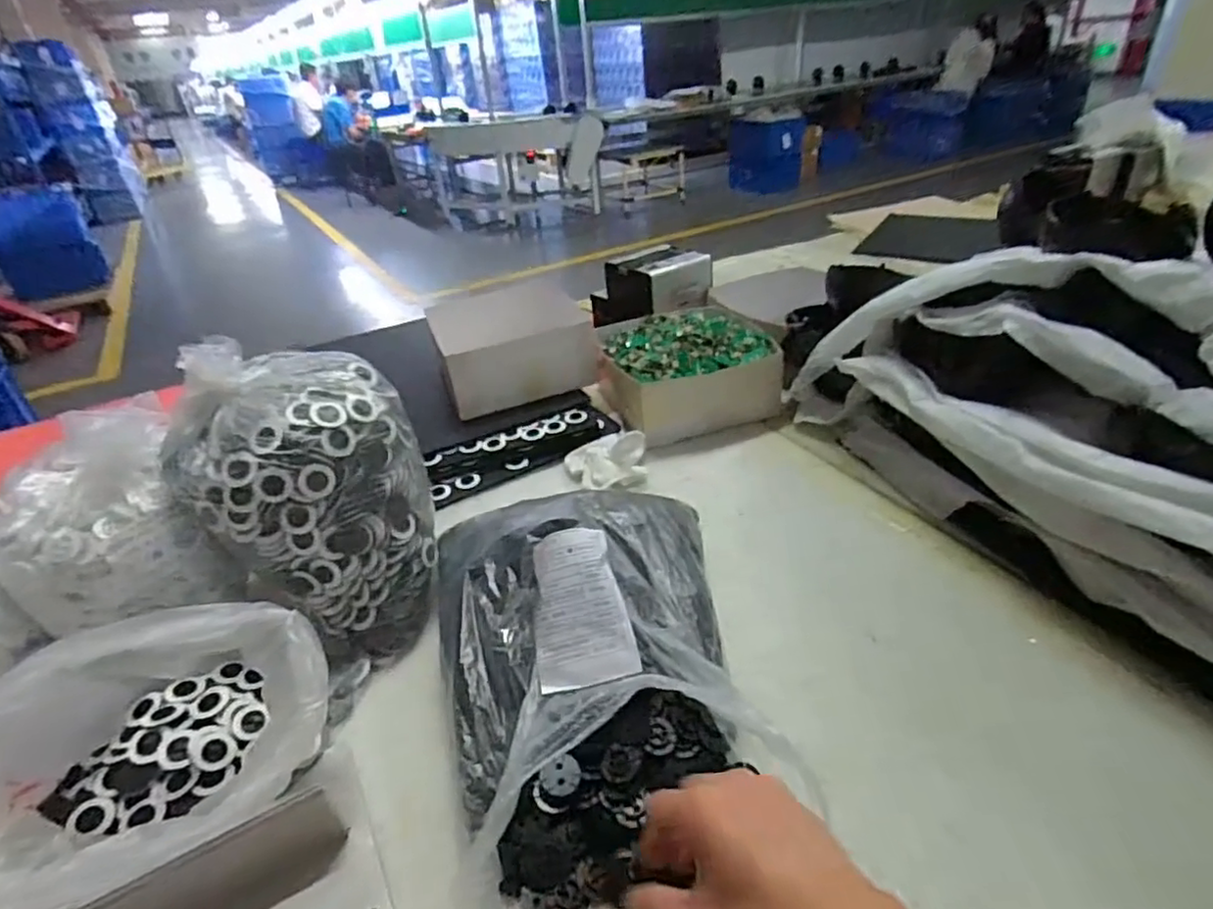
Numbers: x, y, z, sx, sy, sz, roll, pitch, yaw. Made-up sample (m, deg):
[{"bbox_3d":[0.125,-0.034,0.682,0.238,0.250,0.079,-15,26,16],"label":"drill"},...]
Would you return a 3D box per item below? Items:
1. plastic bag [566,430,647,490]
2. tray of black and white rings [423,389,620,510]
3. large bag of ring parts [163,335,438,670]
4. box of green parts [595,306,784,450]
[{"bbox_3d":[0.000,-0.002,0.772,0.083,0.052,0.092,-22,36,-22],"label":"plastic bag"},{"bbox_3d":[-0.109,-0.014,0.819,0.257,0.042,0.099,-24,37,-25],"label":"tray of black and white rings"},{"bbox_3d":[-0.257,0.037,0.559,0.179,0.231,0.161,-4,33,3],"label":"large bag of ring parts"},{"bbox_3d":[0.108,-0.122,0.897,0.224,0.099,0.243,-13,33,-10],"label":"box of green parts"}]

